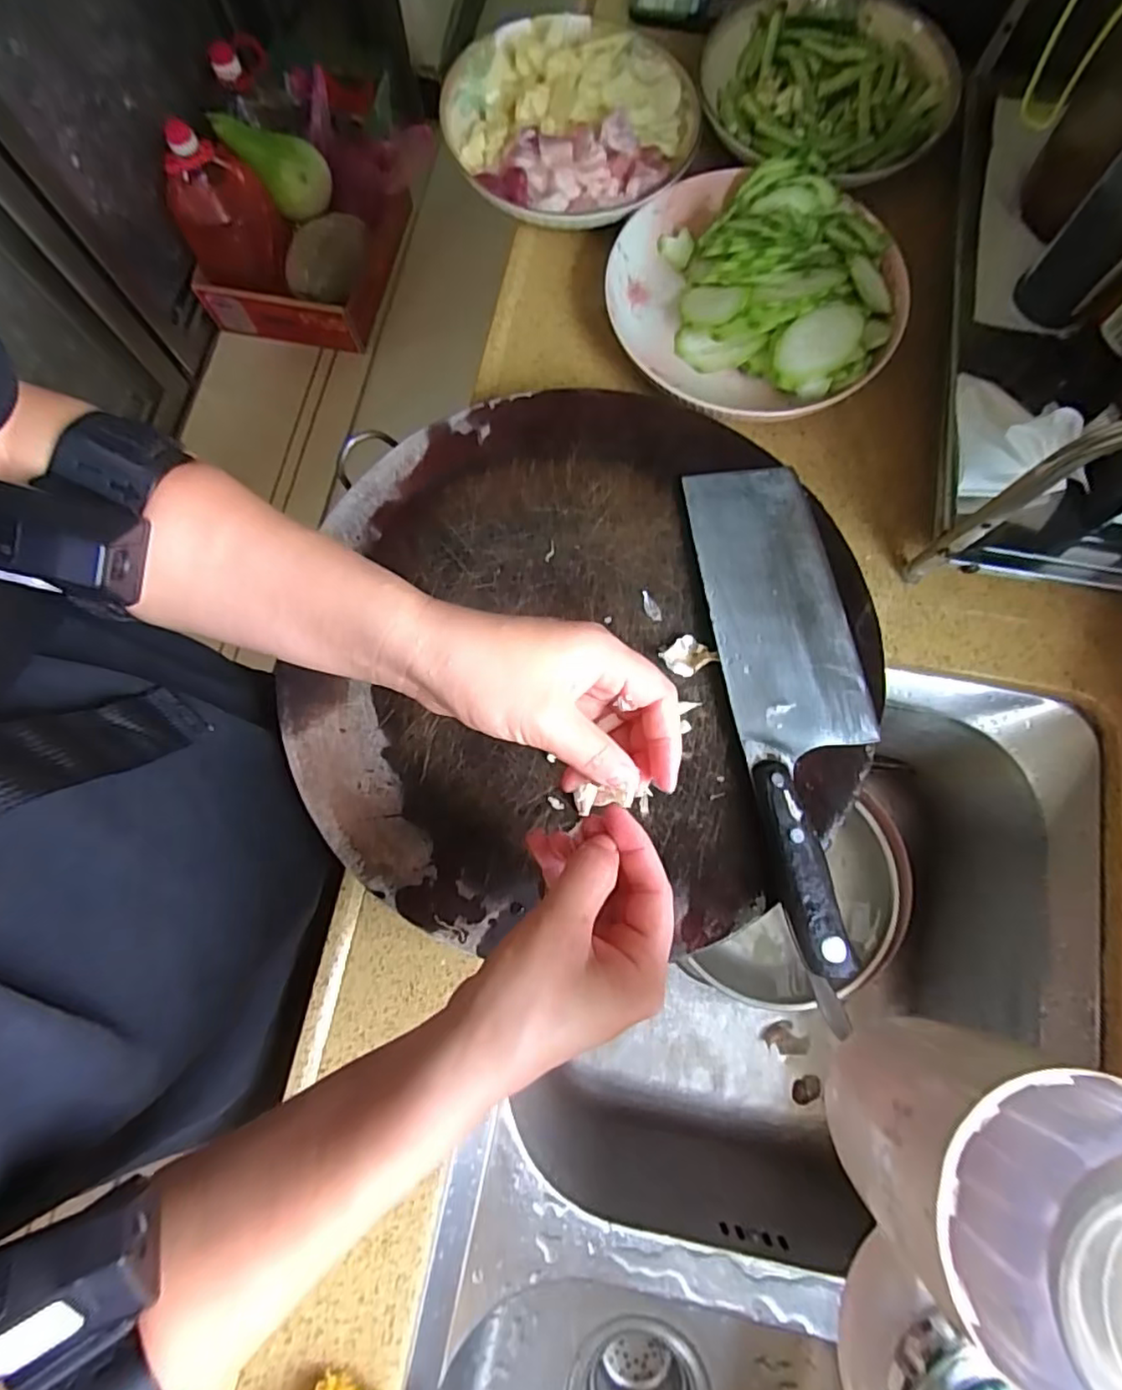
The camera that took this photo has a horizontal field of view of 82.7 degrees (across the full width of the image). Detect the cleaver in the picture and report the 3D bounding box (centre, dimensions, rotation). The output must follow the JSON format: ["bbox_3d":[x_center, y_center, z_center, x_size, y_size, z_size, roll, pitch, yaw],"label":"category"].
[{"bbox_3d":[0.137,-0.004,0.369,0.079,0.027,0.290,-8,77,-3],"label":"cleaver"}]

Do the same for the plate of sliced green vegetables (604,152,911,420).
[{"bbox_3d":[0.133,-0.287,0.459,0.183,0.059,0.202,-37,79,-9],"label":"plate of sliced green vegetables"}]

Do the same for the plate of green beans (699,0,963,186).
[{"bbox_3d":[0.202,-0.480,0.501,0.189,0.046,0.194,0,76,-1],"label":"plate of green beans"}]

